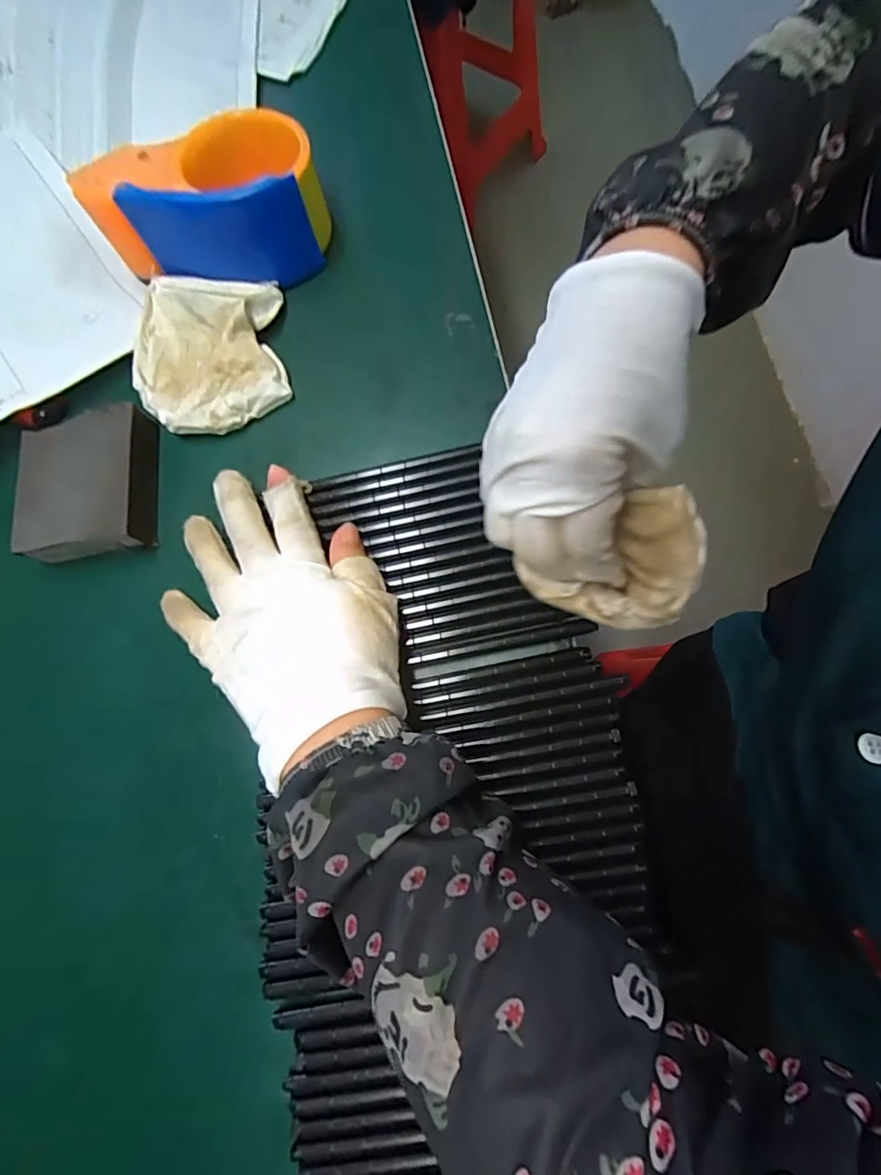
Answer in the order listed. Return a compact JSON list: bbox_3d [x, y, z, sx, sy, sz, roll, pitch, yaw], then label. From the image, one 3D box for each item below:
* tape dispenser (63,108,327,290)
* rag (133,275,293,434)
[{"bbox_3d":[-0.139,-0.231,0.307,0.133,0.052,0.076,-2,77,8],"label":"tape dispenser"},{"bbox_3d":[-0.141,-0.147,0.307,0.091,0.024,0.107,-10,76,6],"label":"rag"}]

